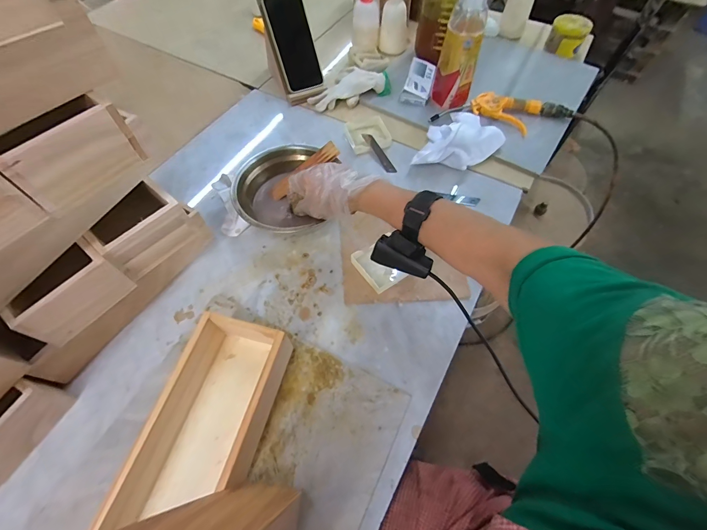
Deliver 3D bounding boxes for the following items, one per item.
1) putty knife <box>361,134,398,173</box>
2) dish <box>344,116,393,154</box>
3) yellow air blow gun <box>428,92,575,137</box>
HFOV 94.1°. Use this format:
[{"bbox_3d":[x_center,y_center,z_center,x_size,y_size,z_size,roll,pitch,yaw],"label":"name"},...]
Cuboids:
[{"bbox_3d":[0.048,-0.210,0.613,0.020,0.006,0.101,-27,73,-11],"label":"putty knife"},{"bbox_3d":[0.029,-0.254,0.637,0.081,0.012,0.091,-15,61,-8],"label":"dish"},{"bbox_3d":[0.289,-0.299,0.644,0.260,0.031,0.081,6,60,4],"label":"yellow air blow gun"}]

